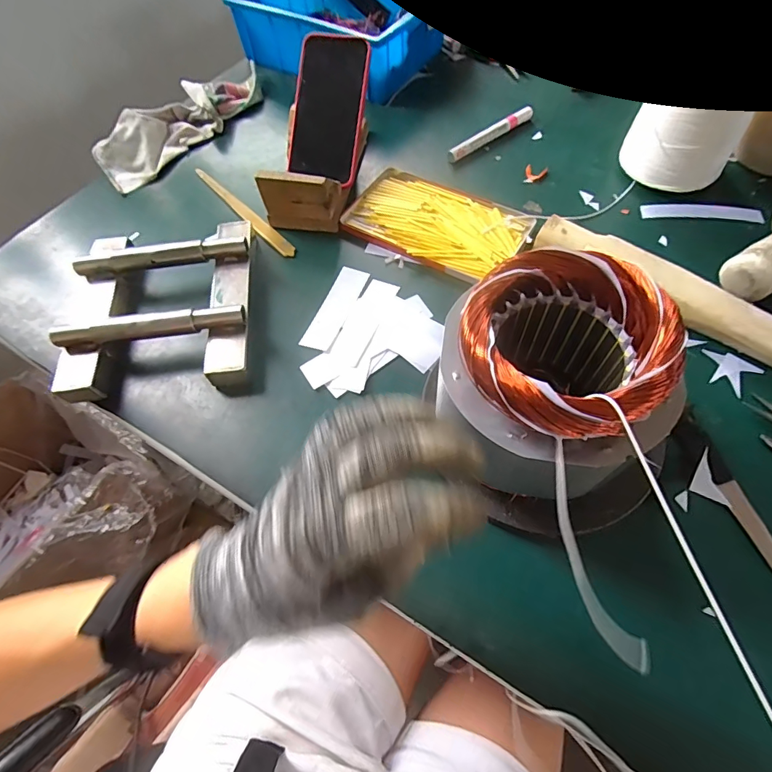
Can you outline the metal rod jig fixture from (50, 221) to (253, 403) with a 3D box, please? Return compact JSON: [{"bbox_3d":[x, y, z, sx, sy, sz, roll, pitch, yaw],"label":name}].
[{"bbox_3d":[-0.228,-0.086,0.448,0.180,0.046,0.198,-8,61,0],"label":"metal rod jig fixture"}]

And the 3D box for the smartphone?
[{"bbox_3d":[-0.069,-0.324,0.517,0.080,0.015,0.161,9,101,4],"label":"smartphone"}]

